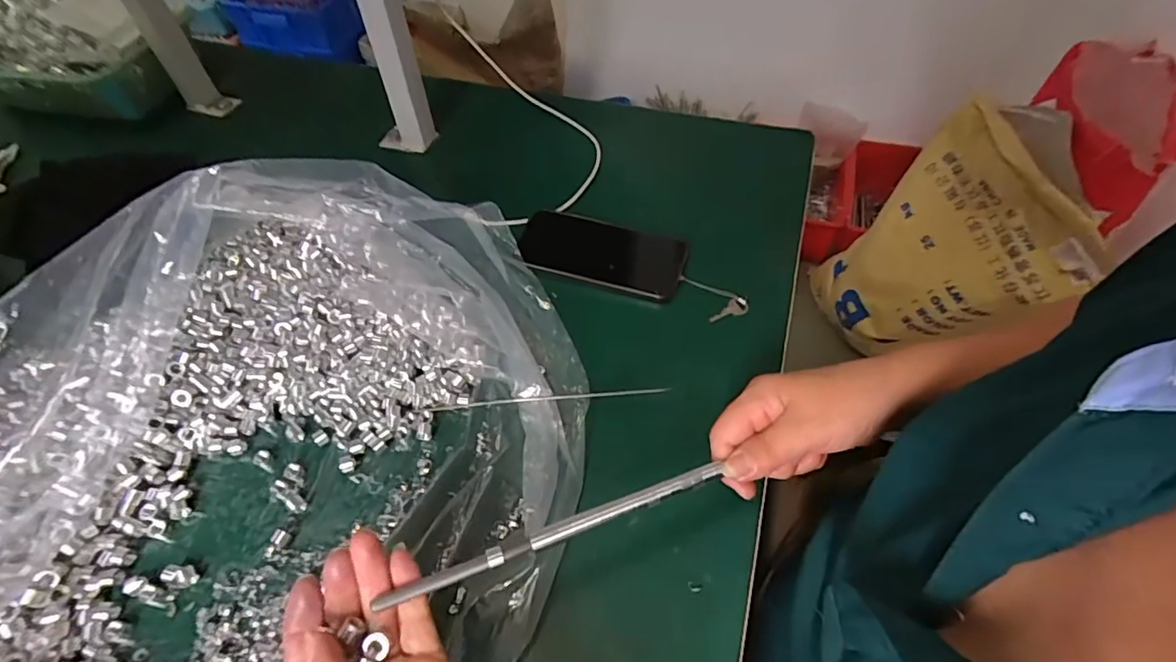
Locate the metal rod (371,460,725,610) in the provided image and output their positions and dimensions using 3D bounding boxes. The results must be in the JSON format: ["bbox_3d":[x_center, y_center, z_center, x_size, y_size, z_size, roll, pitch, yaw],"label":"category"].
[{"bbox_3d":[-0.013,0.114,0.315,0.202,0.005,0.010,-15,56,-19],"label":"metal rod"}]

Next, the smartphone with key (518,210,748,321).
[{"bbox_3d":[0.041,-0.069,0.521,0.218,0.008,0.078,13,54,11],"label":"smartphone with key"}]

